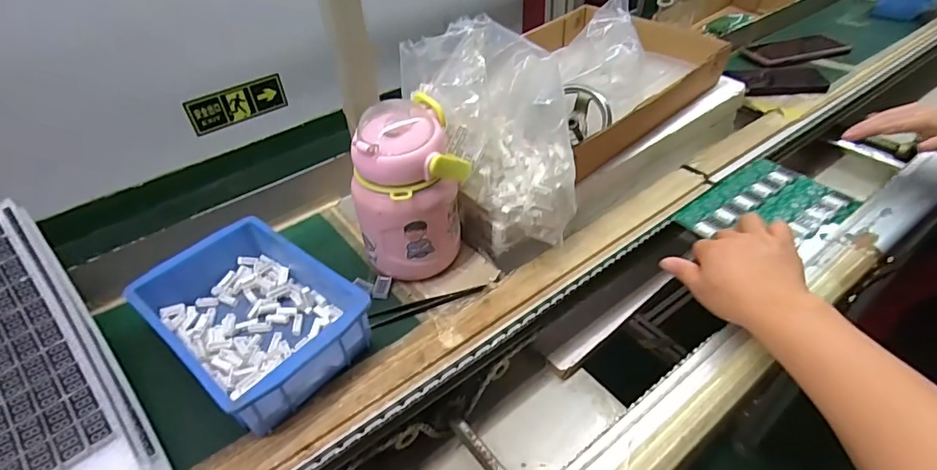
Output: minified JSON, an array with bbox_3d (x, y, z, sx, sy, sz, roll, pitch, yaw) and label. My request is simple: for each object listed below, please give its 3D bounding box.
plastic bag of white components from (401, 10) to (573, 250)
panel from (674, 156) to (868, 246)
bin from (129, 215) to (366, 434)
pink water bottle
[{"bbox_3d":[0.028,-0.097,0.503,0.105,0.201,0.186,-27,47,-23],"label":"plastic bag of white components"},{"bbox_3d":[0.348,-0.031,0.568,0.188,0.012,0.123,-29,46,-25],"label":"panel"},{"bbox_3d":[-0.193,0.073,0.441,0.194,0.062,0.126,28,52,31],"label":"bin"},{"bbox_3d":[-0.056,-0.037,0.473,0.102,0.162,0.096,9,44,14],"label":"pink water bottle"}]

